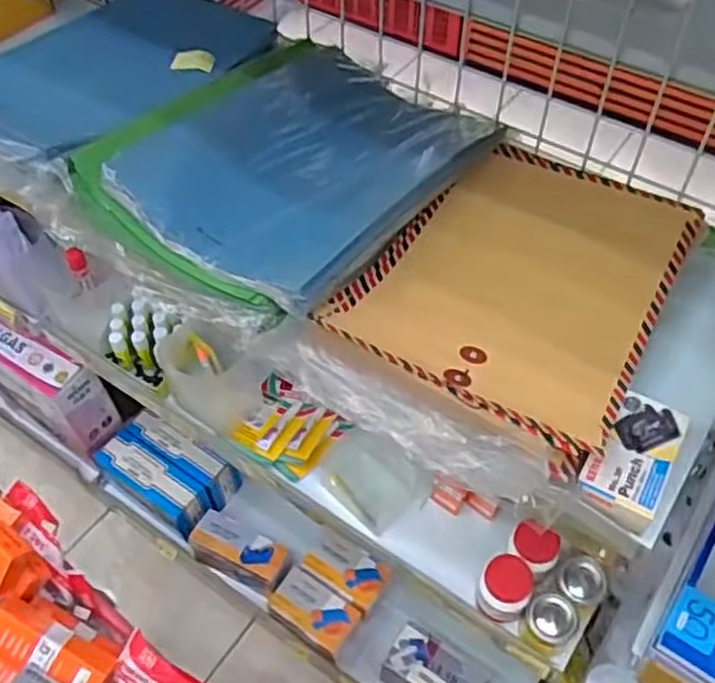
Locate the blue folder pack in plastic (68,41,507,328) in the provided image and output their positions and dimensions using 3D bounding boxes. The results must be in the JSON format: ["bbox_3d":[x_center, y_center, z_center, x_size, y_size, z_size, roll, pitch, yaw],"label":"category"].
[{"bbox_3d":[-0.062,-0.186,0.752,0.273,0.076,0.371,28,58,21],"label":"blue folder pack in plastic"}]

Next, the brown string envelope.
[{"bbox_3d":[0.154,-0.058,0.700,0.254,0.044,0.354,25,49,19],"label":"brown string envelope"}]

